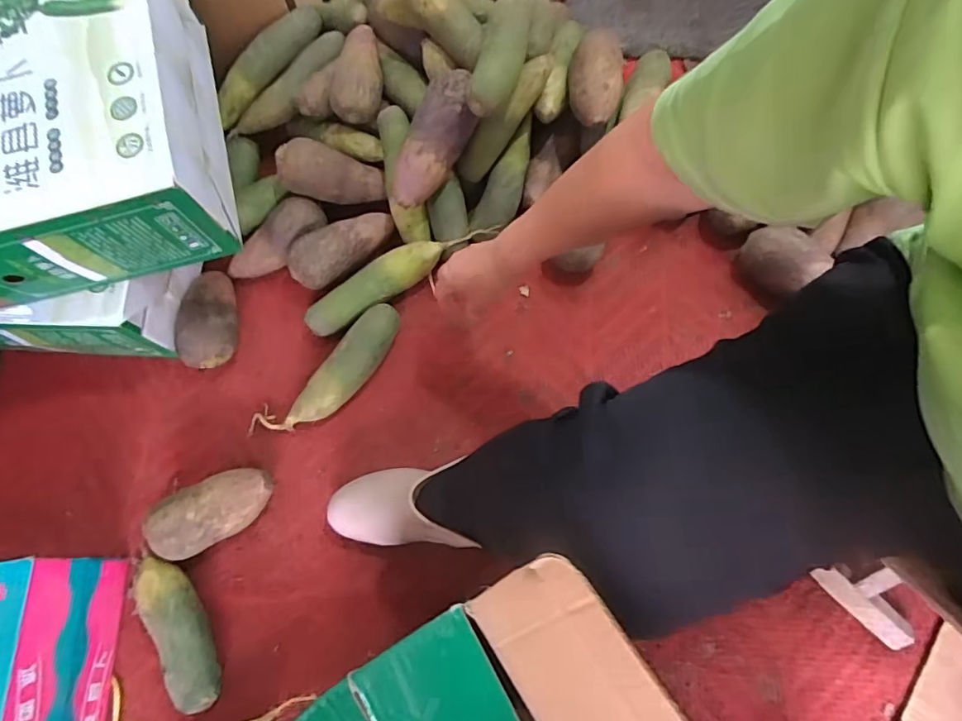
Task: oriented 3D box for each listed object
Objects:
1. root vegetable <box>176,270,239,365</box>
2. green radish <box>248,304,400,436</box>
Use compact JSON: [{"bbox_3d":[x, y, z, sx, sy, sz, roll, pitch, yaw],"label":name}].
[{"bbox_3d":[-0.374,-0.062,0.711,0.070,0.064,0.145,-16,70,-3],"label":"root vegetable"},{"bbox_3d":[-0.197,0.022,0.683,0.241,0.046,0.074,-40,73,-12],"label":"green radish"}]

